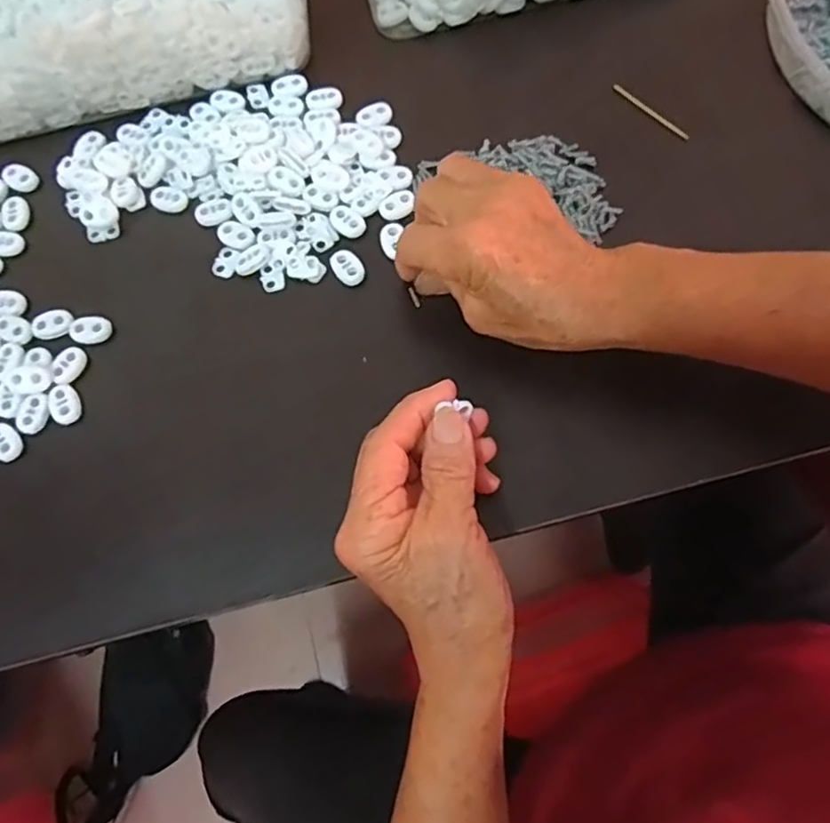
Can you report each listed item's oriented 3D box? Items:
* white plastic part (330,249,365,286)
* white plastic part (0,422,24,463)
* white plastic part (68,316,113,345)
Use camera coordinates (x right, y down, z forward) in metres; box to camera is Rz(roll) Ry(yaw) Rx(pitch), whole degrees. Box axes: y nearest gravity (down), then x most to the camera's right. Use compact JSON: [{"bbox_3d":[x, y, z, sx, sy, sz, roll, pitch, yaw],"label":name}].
[{"bbox_3d":[-0.038,-0.082,0.363,0.015,0.004,0.023,-38,75,-9],"label":"white plastic part"},{"bbox_3d":[-0.216,0.015,0.335,0.016,0.006,0.022,-40,75,-9],"label":"white plastic part"},{"bbox_3d":[-0.181,-0.045,0.357,0.022,0.005,0.017,0,72,3],"label":"white plastic part"}]

